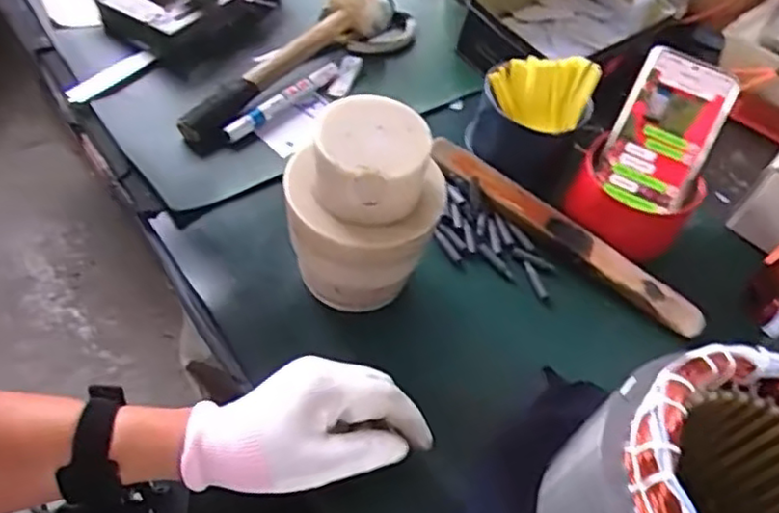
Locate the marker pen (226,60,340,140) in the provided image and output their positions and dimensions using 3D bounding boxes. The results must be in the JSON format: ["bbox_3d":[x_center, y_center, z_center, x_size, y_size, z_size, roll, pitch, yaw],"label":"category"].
[{"bbox_3d":[-0.103,-0.152,0.654,0.016,0.013,0.140,37,59,20],"label":"marker pen"}]

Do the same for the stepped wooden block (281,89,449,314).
[{"bbox_3d":[-0.021,-0.029,0.495,0.107,0.152,0.095,26,56,13],"label":"stepped wooden block"}]

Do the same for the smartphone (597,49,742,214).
[{"bbox_3d":[0.242,-0.110,0.594,0.080,0.014,0.139,27,91,10],"label":"smartphone"}]

